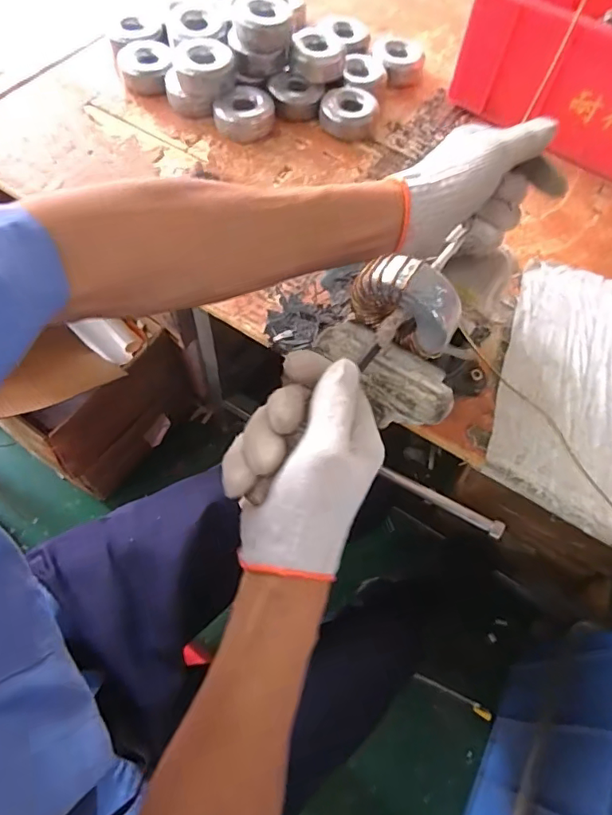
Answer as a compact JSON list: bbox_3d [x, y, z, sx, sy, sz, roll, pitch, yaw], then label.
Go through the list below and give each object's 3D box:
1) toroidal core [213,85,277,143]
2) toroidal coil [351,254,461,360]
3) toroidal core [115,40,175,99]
[{"bbox_3d":[-0.079,-0.374,0.664,0.074,0.033,0.069,-7,64,-6],"label":"toroidal core"},{"bbox_3d":[0.072,-0.070,0.362,0.078,0.057,0.038,9,63,2],"label":"toroidal coil"},{"bbox_3d":[-0.213,-0.452,0.698,0.068,0.034,0.083,-14,64,-12],"label":"toroidal core"}]

